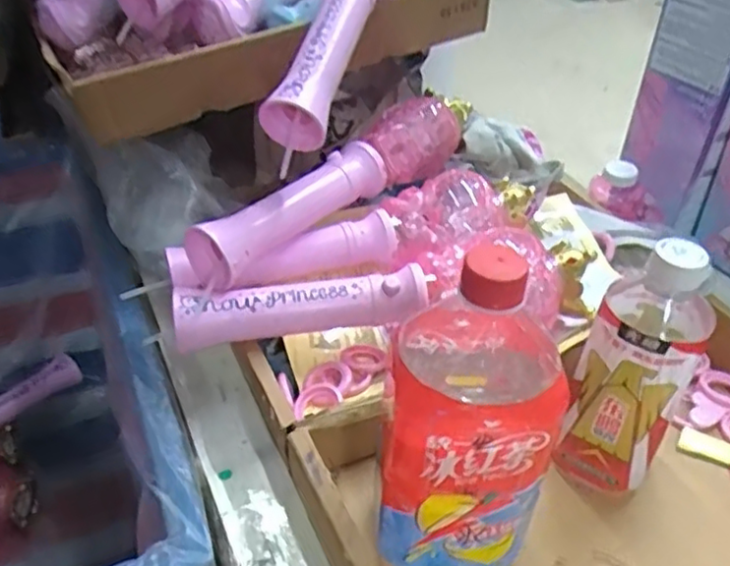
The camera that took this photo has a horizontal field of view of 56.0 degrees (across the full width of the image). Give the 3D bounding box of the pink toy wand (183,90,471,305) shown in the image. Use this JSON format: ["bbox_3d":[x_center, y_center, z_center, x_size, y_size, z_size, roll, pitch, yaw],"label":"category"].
[{"bbox_3d":[-0.020,-0.091,0.588,0.058,0.050,0.319,30,47,32],"label":"pink toy wand"}]

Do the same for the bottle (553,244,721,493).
[{"bbox_3d":[0.177,0.056,0.451,0.065,0.183,0.081,16,41,18],"label":"bottle"}]

